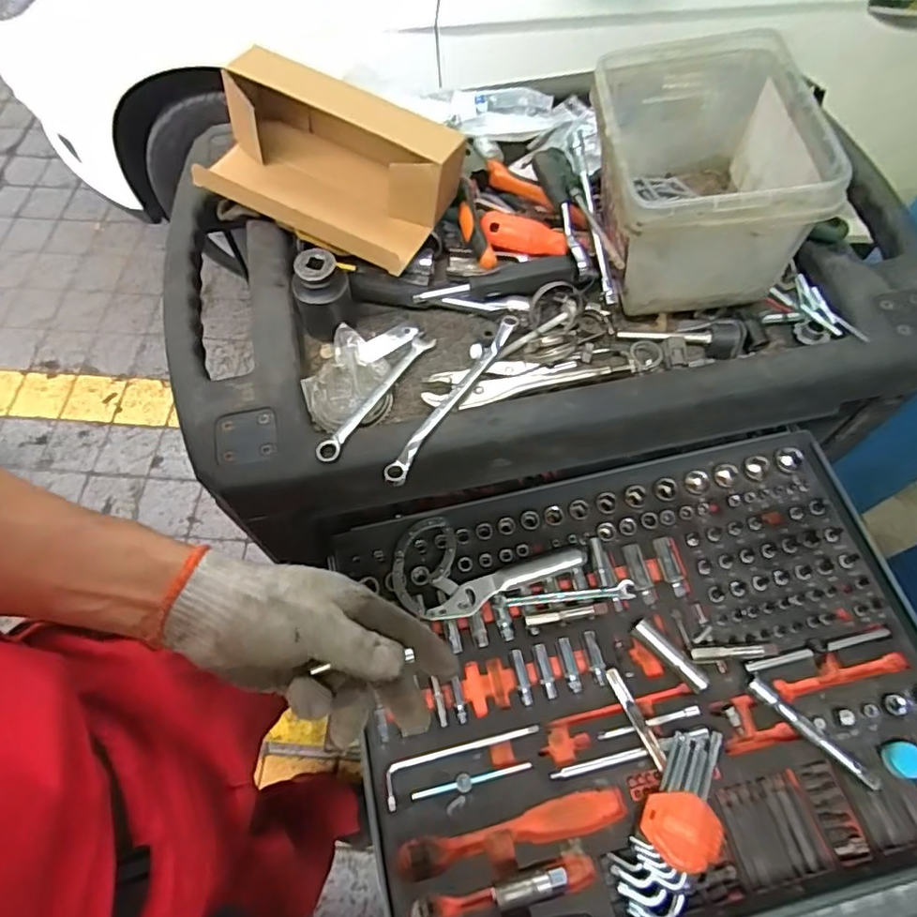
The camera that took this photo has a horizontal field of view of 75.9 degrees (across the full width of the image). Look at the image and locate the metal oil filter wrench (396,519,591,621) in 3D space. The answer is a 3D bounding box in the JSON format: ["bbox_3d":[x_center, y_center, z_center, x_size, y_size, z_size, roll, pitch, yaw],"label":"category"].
[{"bbox_3d":[0.031,0.107,0.606,0.195,0.018,0.100,-7,63,-3],"label":"metal oil filter wrench"}]

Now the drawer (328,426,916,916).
[{"bbox_3d":[0.170,0.209,0.549,0.530,0.063,0.411,-12,64,-5],"label":"drawer"}]

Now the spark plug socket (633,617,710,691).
[{"bbox_3d":[0.199,0.186,0.556,0.019,0.023,0.078,-40,69,-17],"label":"spark plug socket"}]

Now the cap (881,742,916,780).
[{"bbox_3d":[0.390,0.264,0.515,0.030,0.016,0.028,0,63,1],"label":"cap"}]

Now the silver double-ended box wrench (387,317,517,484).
[{"bbox_3d":[-0.003,-0.054,0.505,0.016,0.012,0.189,30,68,15],"label":"silver double-ended box wrench"}]

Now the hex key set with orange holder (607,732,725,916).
[{"bbox_3d":[0.187,0.307,0.493,0.063,0.033,0.149,33,68,16],"label":"hex key set with orange holder"}]

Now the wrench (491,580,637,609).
[{"bbox_3d":[0.106,0.140,0.594,0.144,0.009,0.019,-7,63,-2],"label":"wrench"}]

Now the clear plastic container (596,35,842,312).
[{"bbox_3d":[0.196,-0.237,0.514,0.155,0.154,0.198,2,63,2],"label":"clear plastic container"}]

